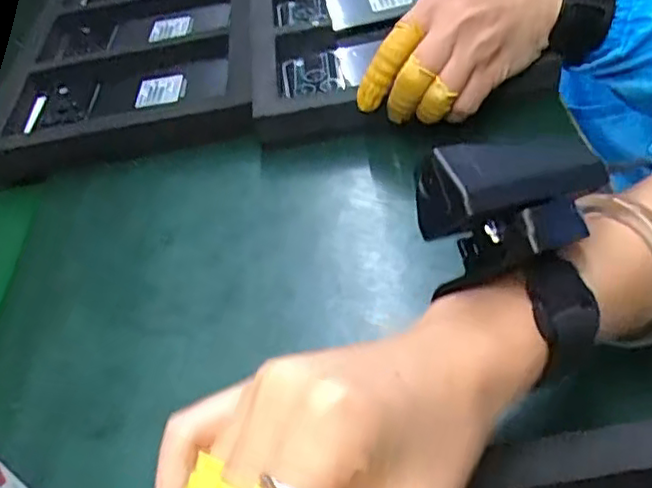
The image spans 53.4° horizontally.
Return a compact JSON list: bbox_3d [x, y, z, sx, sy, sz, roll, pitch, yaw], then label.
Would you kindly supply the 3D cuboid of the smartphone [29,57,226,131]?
[{"bbox_3d":[-0.163,-0.126,0.540,0.174,0.011,0.073,-8,42,8],"label":"smartphone"}]

